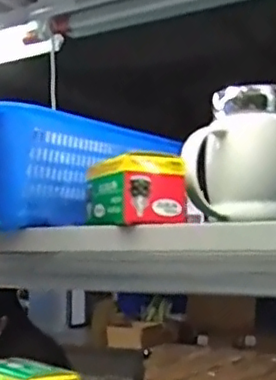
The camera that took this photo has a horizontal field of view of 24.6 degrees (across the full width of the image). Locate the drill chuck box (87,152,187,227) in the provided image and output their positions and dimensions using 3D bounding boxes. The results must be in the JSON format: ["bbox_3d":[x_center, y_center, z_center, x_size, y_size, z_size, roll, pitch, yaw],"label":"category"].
[{"bbox_3d":[-0.005,0.003,0.503,0.058,0.050,0.077,3,-7,-29],"label":"drill chuck box"}]

